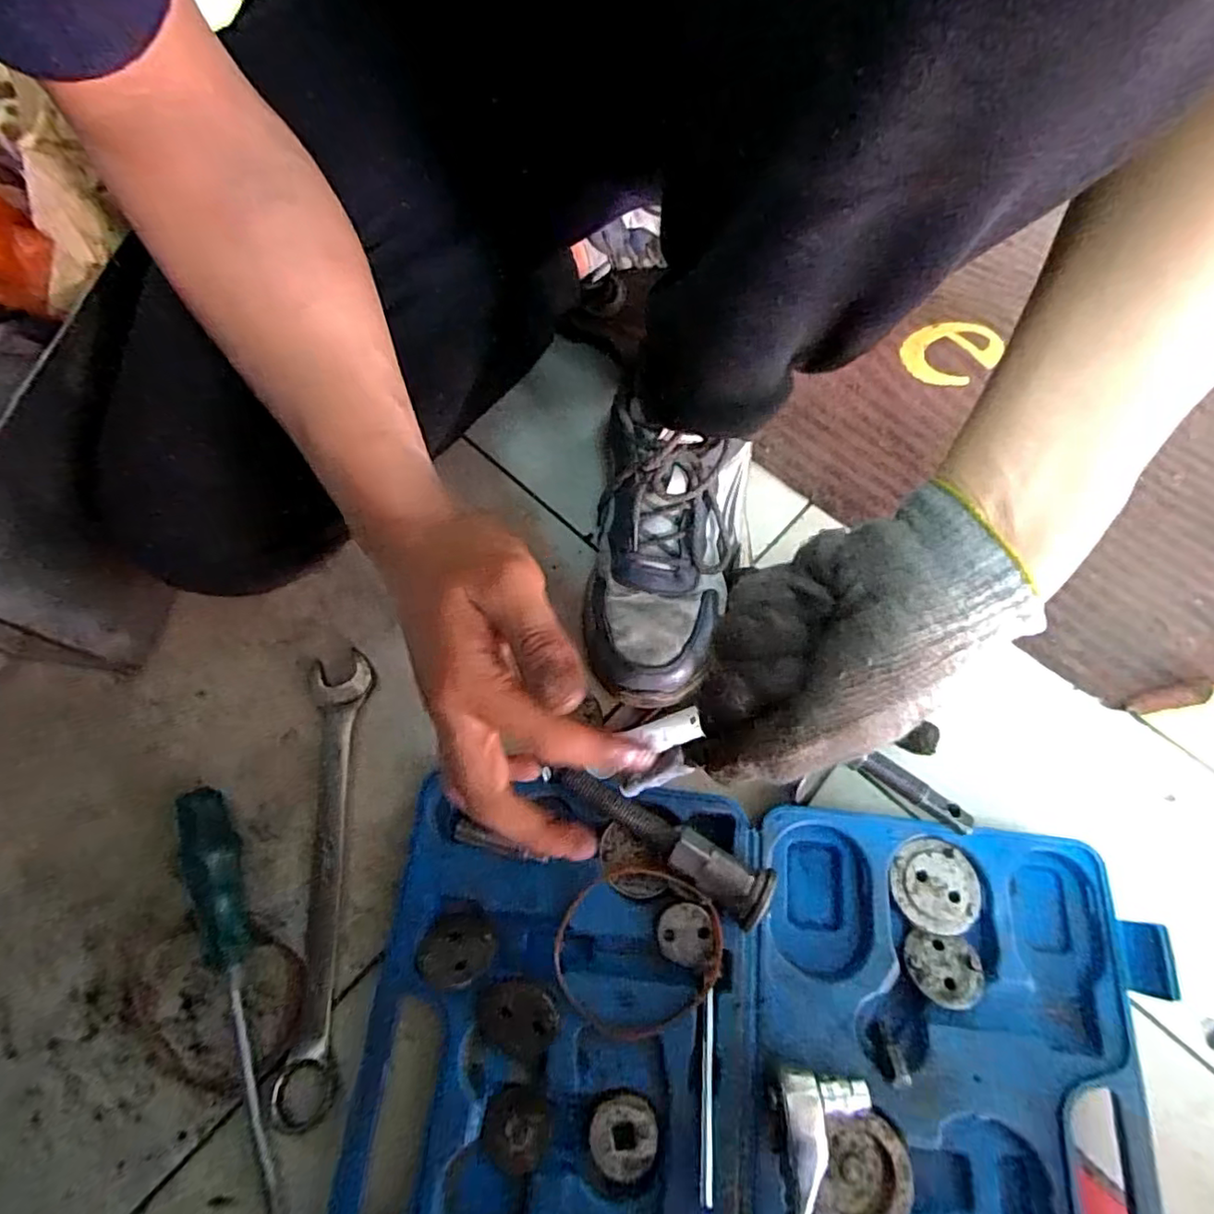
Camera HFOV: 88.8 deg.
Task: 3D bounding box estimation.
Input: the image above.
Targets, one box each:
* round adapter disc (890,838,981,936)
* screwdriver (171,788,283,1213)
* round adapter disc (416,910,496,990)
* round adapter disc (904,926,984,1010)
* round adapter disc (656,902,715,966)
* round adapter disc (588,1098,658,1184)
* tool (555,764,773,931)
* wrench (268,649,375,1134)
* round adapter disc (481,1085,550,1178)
[{"bbox_3d":[0.190,0.161,0.358,0.047,0.006,0.048,0,68,1],"label":"round adapter disc"},{"bbox_3d":[-0.198,0.216,0.332,0.024,0.025,0.240,-21,69,-8],"label":"screwdriver"},{"bbox_3d":[-0.082,0.185,0.334,0.040,0.006,0.034,-28,70,-10],"label":"round adapter disc"},{"bbox_3d":[0.186,0.200,0.343,0.040,0.004,0.036,2,50,6],"label":"round adapter disc"},{"bbox_3d":[0.042,0.176,0.334,0.029,0.006,0.030,0,68,1],"label":"round adapter disc"},{"bbox_3d":[0.008,0.264,0.307,0.033,0.004,0.032,0,68,-1],"label":"round adapter disc"},{"bbox_3d":[0.027,0.126,0.341,0.127,0.027,0.026,29,71,12],"label":"tool"},{"bbox_3d":[-0.166,0.151,0.370,0.038,0.014,0.250,-5,68,-1],"label":"wrench"},{"bbox_3d":[-0.046,0.262,0.310,0.033,0.004,0.034,0,68,-1],"label":"round adapter disc"}]

